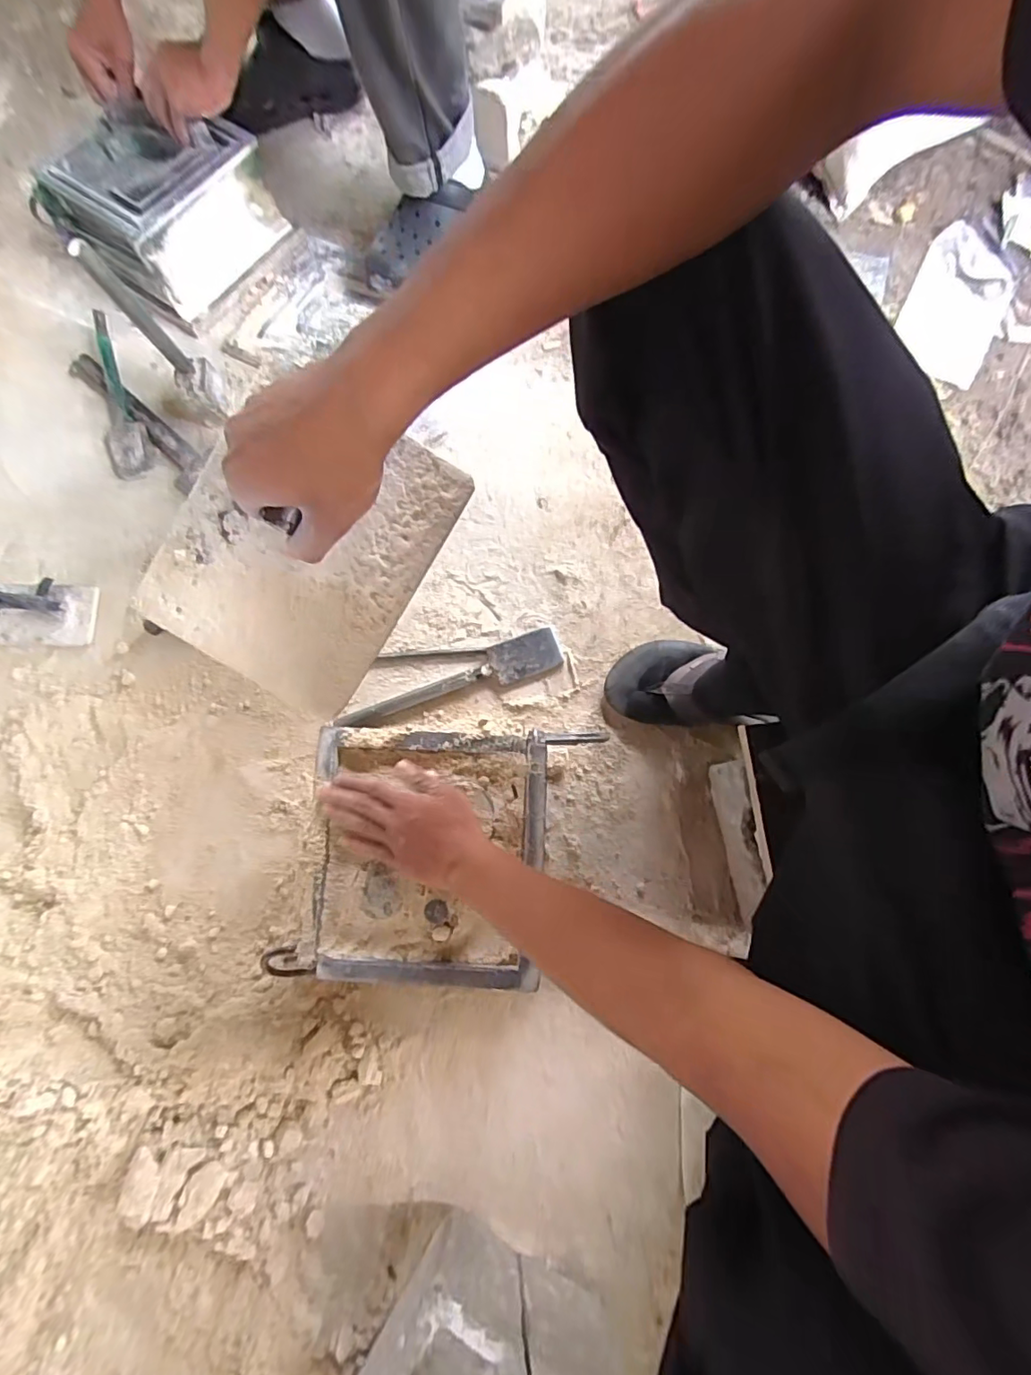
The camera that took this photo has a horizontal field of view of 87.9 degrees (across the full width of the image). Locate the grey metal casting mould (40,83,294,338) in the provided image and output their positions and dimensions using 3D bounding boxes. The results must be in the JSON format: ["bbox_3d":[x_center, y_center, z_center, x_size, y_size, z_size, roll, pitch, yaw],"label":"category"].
[{"bbox_3d":[-0.522,-0.718,0.795,0.224,0.139,0.249,37,83,12],"label":"grey metal casting mould"}]

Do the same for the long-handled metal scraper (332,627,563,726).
[{"bbox_3d":[-0.085,-0.006,0.701,0.294,0.021,0.057,-20,79,-3],"label":"long-handled metal scraper"}]

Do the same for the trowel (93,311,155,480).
[{"bbox_3d":[-0.582,-0.422,0.780,0.070,0.030,0.235,-12,90,-2],"label":"trowel"}]

